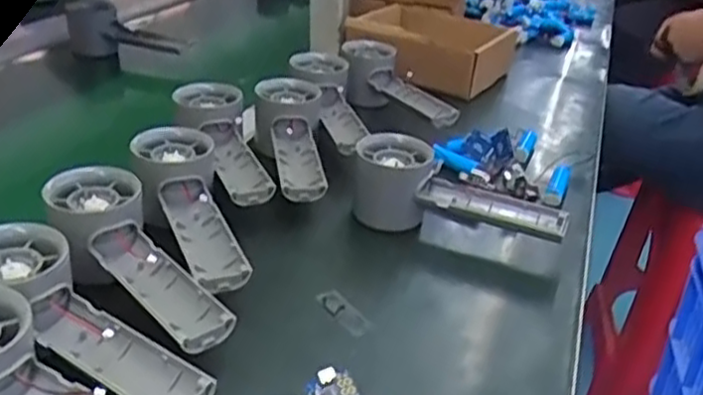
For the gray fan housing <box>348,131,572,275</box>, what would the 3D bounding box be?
[{"bbox_3d":[0.075,0.010,0.525,0.158,0.063,0.048,25,31,6],"label":"gray fan housing"}]

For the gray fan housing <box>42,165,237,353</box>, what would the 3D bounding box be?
[{"bbox_3d":[-0.129,0.033,0.412,0.055,0.048,0.152,-17,35,-36],"label":"gray fan housing"}]

